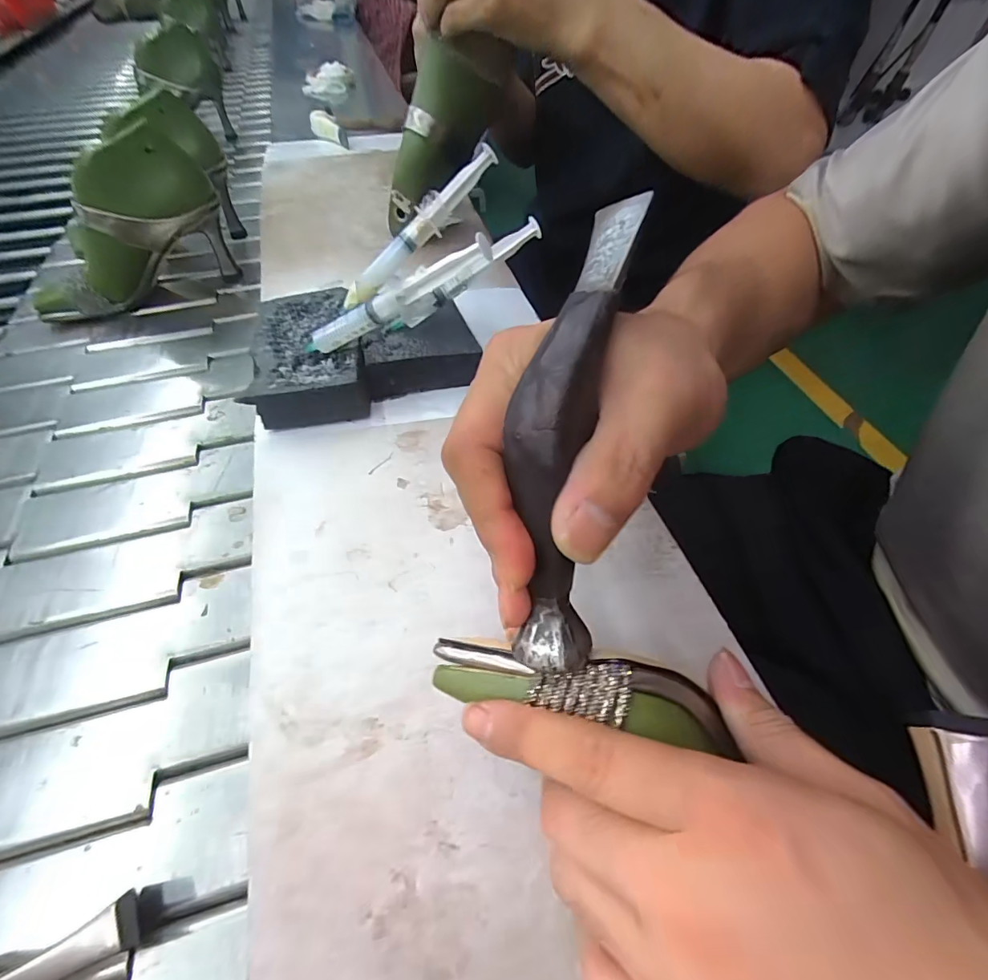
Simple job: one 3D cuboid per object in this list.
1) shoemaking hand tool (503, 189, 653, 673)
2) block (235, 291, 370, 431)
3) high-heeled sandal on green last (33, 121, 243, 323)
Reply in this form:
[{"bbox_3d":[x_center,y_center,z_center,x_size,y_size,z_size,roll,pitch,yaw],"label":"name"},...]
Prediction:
[{"bbox_3d":[0.025,-0.023,0.155,0.034,0.041,0.169,8,92,5],"label":"shoemaking hand tool"},{"bbox_3d":[-0.142,-0.106,0.358,0.079,0.037,0.122,-9,54,-7],"label":"block"},{"bbox_3d":[-0.400,-0.278,0.490,0.202,0.157,0.072,-19,55,-14],"label":"high-heeled sandal on green last"}]

